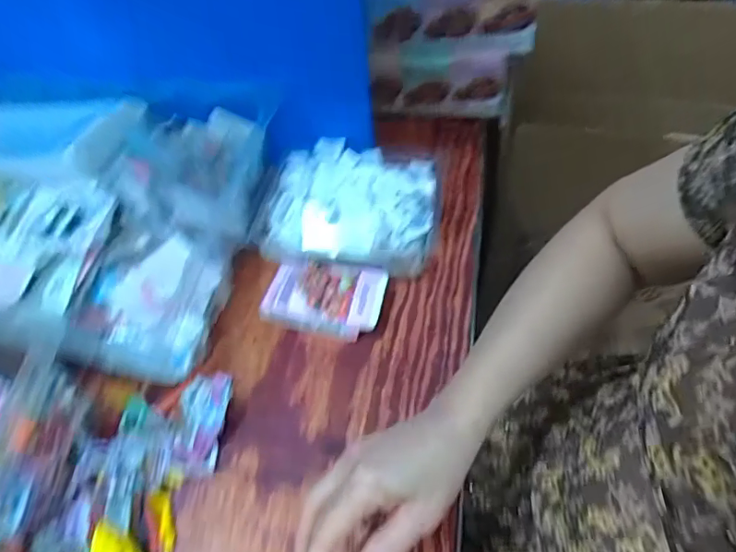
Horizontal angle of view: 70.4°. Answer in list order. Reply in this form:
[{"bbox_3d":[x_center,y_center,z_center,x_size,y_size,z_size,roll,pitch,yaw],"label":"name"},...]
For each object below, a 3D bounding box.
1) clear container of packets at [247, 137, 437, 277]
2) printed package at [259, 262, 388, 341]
[{"bbox_3d":[-0.022,-0.080,0.622,0.208,0.051,0.170,5,55,9],"label":"clear container of packets"},{"bbox_3d":[-0.046,0.020,0.555,0.124,0.027,0.079,8,56,10],"label":"printed package"}]

